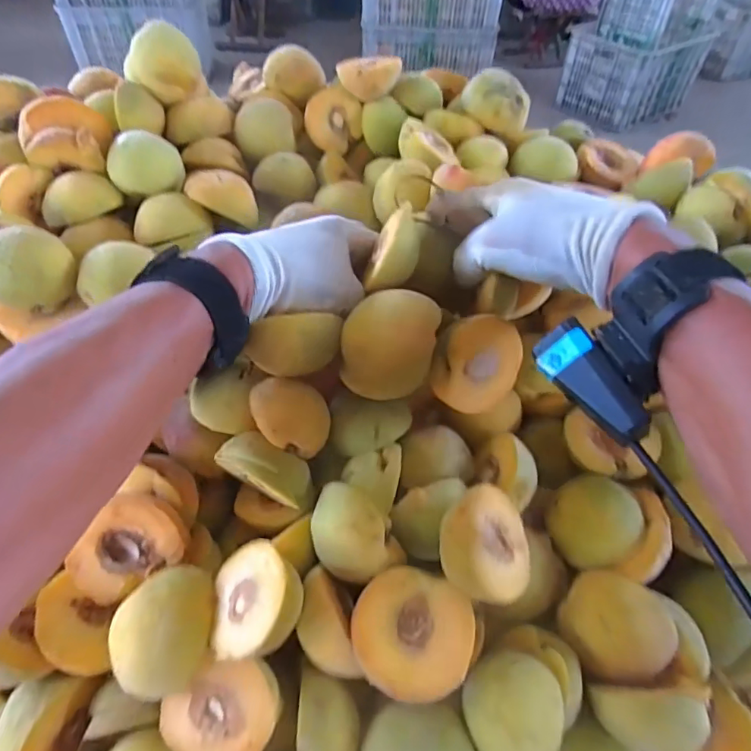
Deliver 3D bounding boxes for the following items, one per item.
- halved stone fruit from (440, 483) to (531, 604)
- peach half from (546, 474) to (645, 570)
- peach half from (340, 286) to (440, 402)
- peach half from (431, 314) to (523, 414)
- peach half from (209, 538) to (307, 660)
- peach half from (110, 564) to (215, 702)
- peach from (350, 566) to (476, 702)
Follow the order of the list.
[{"bbox_3d":[0.059,0.092,0.285,0.057,0.022,0.059,32,49,-30],"label":"halved stone fruit"},{"bbox_3d":[0.135,0.090,0.319,0.053,0.028,0.053,0,79,29],"label":"peach half"},{"bbox_3d":[0.008,-0.017,0.309,0.052,0.033,0.061,15,77,22],"label":"peach half"},{"bbox_3d":[0.059,-0.010,0.338,0.064,0.059,0.031,-7,15,-25],"label":"peach half"},{"bbox_3d":[-0.061,0.120,0.279,0.053,0.026,0.054,9,65,44],"label":"peach half"},{"bbox_3d":[-0.111,0.135,0.278,0.048,0.039,0.062,5,50,1],"label":"peach half"},{"bbox_3d":[0.019,0.138,0.276,0.061,0.033,0.057,2,50,-2],"label":"peach"}]

